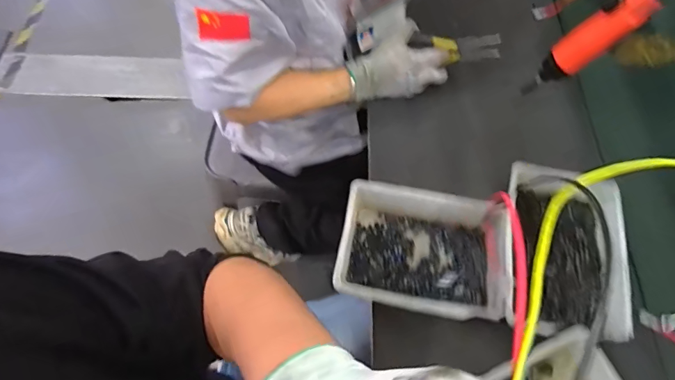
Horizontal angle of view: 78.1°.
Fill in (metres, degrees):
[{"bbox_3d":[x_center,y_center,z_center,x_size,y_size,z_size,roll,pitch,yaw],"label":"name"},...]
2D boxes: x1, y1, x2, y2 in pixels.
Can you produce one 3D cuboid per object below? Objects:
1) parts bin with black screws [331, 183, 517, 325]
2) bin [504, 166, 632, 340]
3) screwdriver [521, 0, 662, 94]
[{"bbox_3d":[0.116,0.084,0.540,0.221,0.074,0.145,10,64,3],"label":"parts bin with black screws"},{"bbox_3d":[0.285,0.079,0.531,0.140,0.062,0.206,8,64,2],"label":"bin"},{"bbox_3d":[0.346,-0.206,0.543,0.050,0.246,0.047,9,61,-23],"label":"screwdriver"}]

